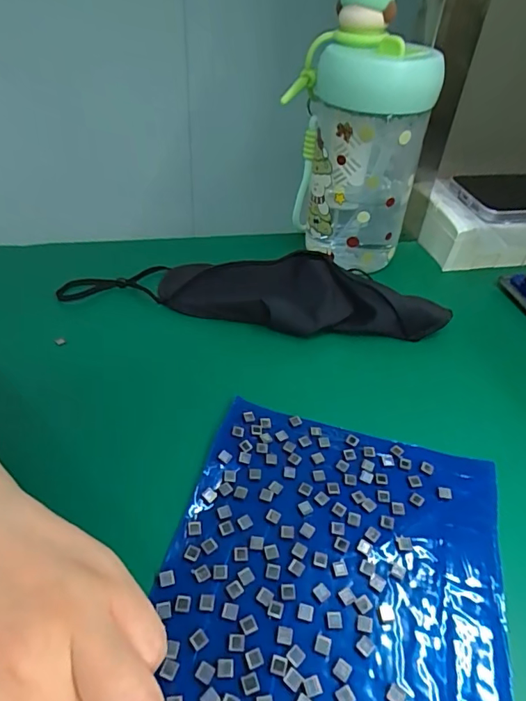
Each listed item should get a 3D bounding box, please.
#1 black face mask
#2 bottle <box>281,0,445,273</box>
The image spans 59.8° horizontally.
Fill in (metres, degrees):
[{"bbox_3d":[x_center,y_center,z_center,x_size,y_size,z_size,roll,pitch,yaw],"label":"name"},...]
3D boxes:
[{"bbox_3d":[-0.009,-0.048,0.348,0.276,0.033,0.063,9,44,7],"label":"black face mask"},{"bbox_3d":[0.069,-0.156,0.355,0.104,0.191,0.079,10,44,8],"label":"bottle"}]

